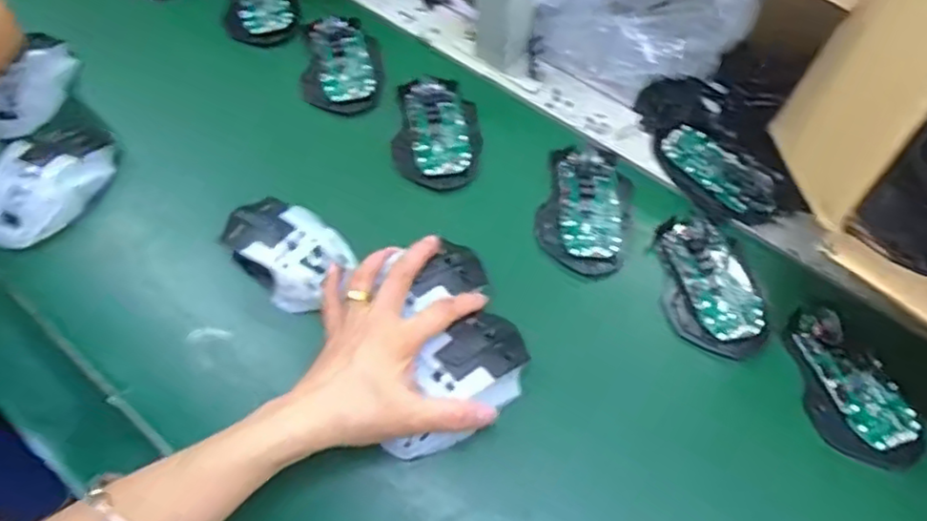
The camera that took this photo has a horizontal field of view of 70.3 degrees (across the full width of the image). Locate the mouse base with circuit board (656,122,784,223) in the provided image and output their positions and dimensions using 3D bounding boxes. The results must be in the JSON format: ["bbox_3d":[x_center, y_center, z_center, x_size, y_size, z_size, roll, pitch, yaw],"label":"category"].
[{"bbox_3d":[0.208,-0.076,0.543,0.064,0.021,0.112,-29,64,-16],"label":"mouse base with circuit board"}]

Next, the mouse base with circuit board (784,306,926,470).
[{"bbox_3d":[0.264,0.083,0.450,0.063,0.021,0.114,-17,62,-10],"label":"mouse base with circuit board"}]

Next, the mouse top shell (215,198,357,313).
[{"bbox_3d":[-0.135,-0.013,0.493,0.101,0.036,0.066,34,66,18],"label":"mouse top shell"}]

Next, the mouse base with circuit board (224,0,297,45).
[{"bbox_3d":[-0.201,-0.254,0.639,0.063,0.025,0.101,-15,61,-9],"label":"mouse base with circuit board"}]

